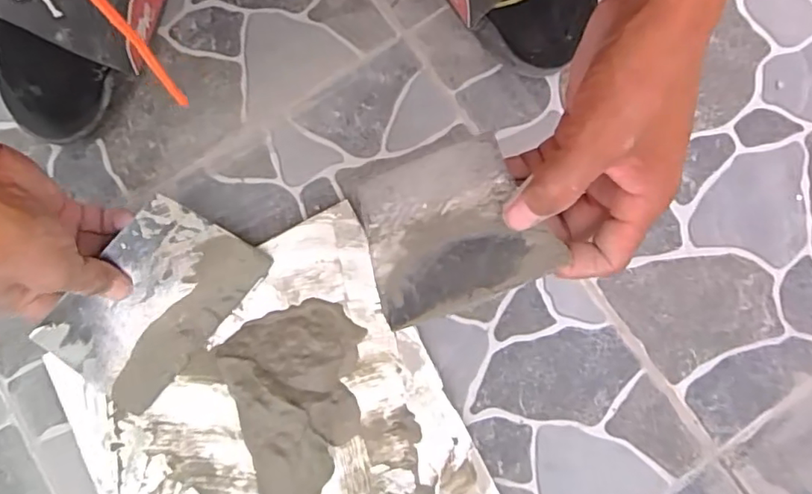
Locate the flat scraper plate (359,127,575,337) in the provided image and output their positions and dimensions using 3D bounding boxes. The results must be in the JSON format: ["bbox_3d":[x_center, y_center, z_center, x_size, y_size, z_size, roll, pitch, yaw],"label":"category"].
[{"bbox_3d":[0.023,-0.010,0.290,0.093,0.006,0.083,-18,79,19],"label":"flat scraper plate"}]

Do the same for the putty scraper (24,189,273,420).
[{"bbox_3d":[-0.176,0.041,0.388,0.090,0.008,0.142,43,80,-27],"label":"putty scraper"}]

